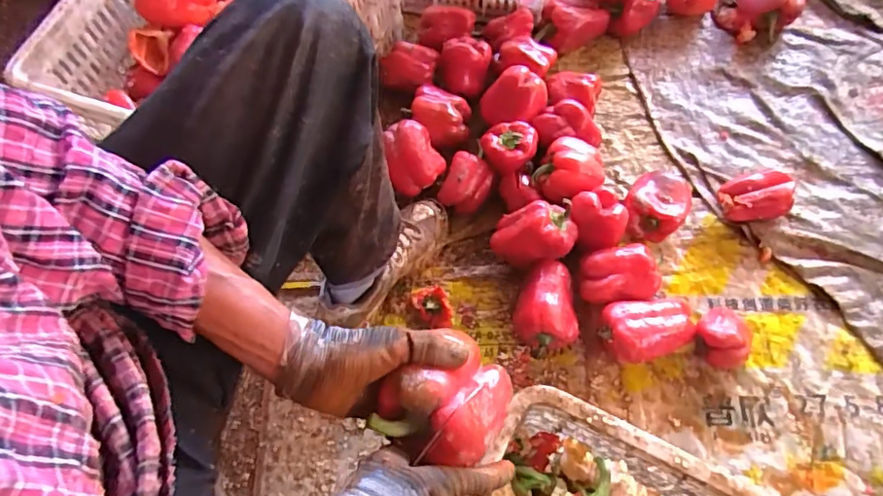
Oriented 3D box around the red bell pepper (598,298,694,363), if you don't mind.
[{"bbox_3d":[0.293,0.117,0.775,0.141,0.067,0.083,-8,66,1],"label":"red bell pepper"}]

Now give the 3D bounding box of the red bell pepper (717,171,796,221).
[{"bbox_3d":[0.481,-0.078,0.851,0.094,0.071,0.082,0,67,2],"label":"red bell pepper"}]

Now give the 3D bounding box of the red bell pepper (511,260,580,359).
[{"bbox_3d":[0.156,0.088,0.795,0.093,0.083,0.130,21,69,11],"label":"red bell pepper"}]

